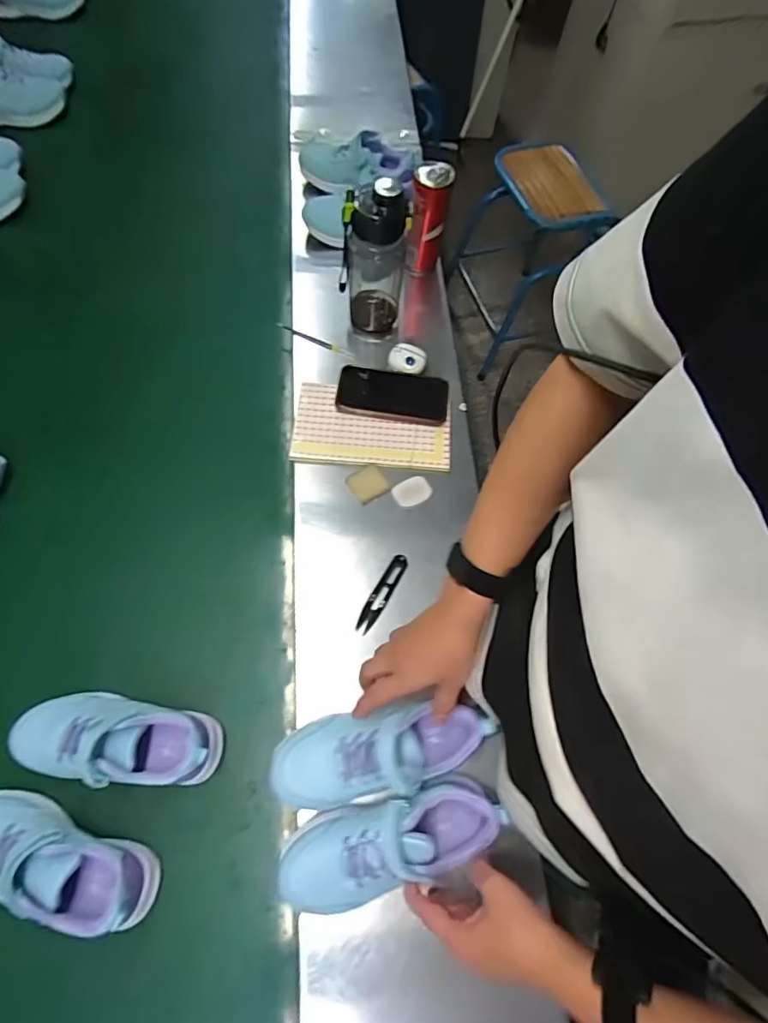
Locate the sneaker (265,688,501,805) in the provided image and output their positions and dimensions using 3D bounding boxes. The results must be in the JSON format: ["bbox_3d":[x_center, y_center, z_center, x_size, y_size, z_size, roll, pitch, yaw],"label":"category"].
[{"bbox_3d":[-0.003,0.230,0.509,0.204,0.069,0.075,-9,67,-8],"label":"sneaker"}]

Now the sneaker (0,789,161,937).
[{"bbox_3d":[-0.314,0.324,0.487,0.195,0.084,0.073,17,66,5],"label":"sneaker"}]

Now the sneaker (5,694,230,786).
[{"bbox_3d":[-0.270,0.230,0.530,0.196,0.087,0.076,9,66,1],"label":"sneaker"}]

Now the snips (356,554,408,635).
[{"bbox_3d":[-0.002,0.097,0.624,0.020,0.016,0.100,29,68,9],"label":"snips"}]

